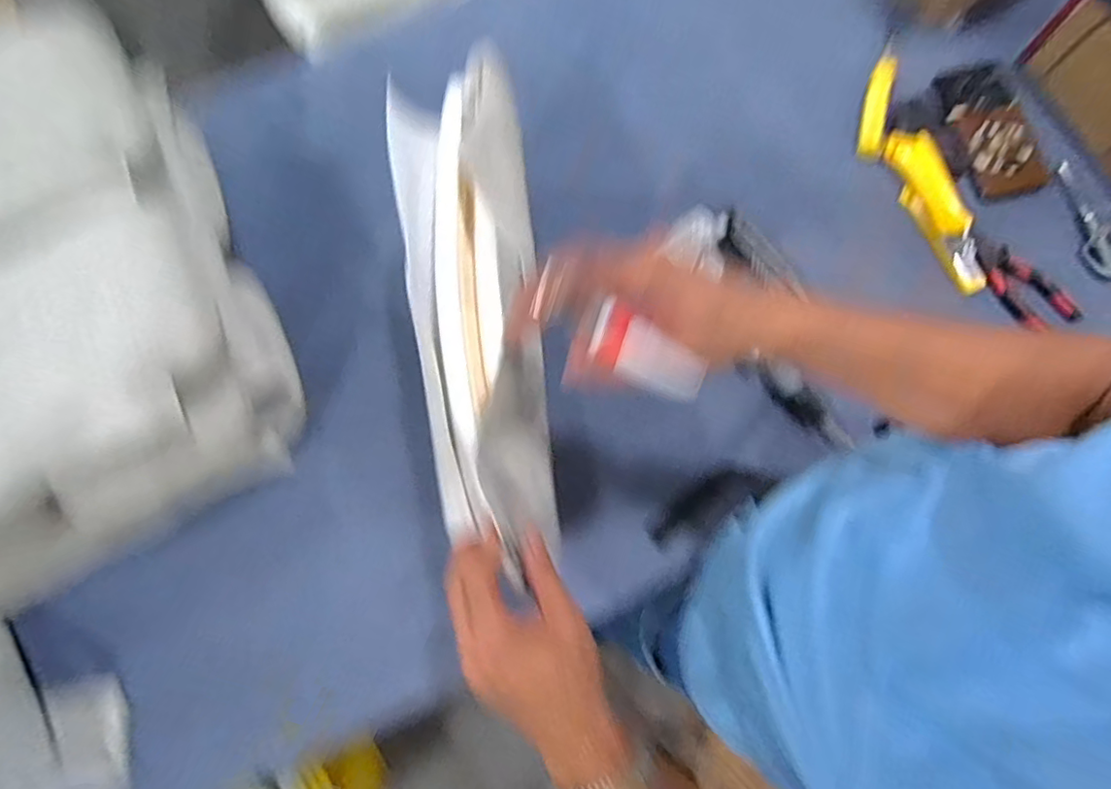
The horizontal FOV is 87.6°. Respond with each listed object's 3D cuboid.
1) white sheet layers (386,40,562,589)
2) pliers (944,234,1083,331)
[{"bbox_3d":[-0.060,-0.073,0.425,0.096,0.038,0.369,-8,79,0],"label":"white sheet layers"},{"bbox_3d":[0.489,-0.123,0.619,0.057,0.023,0.141,-42,79,-8],"label":"pliers"}]

